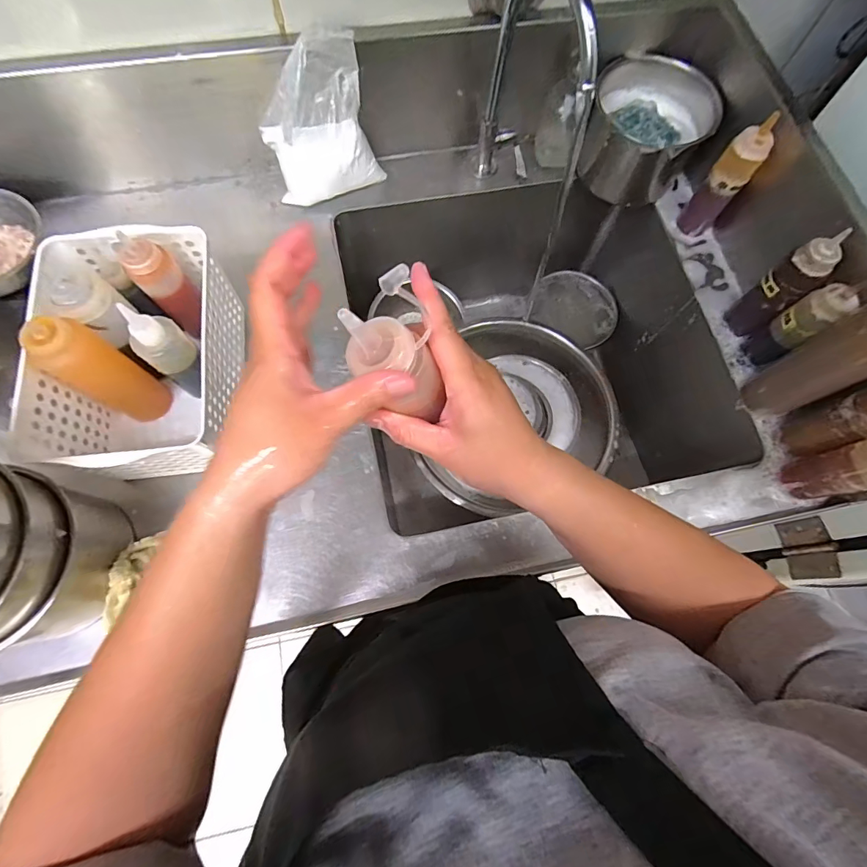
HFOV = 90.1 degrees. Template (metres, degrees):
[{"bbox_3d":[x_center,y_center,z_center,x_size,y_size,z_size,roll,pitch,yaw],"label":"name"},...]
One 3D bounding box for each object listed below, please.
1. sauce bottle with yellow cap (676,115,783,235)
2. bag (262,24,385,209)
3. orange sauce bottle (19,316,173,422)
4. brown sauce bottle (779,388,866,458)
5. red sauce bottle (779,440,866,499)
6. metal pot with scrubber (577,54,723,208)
[{"bbox_3d":[0.404,-0.350,0.599,0.048,0.163,0.041,36,75,9],"label":"sauce bottle with yellow cap"},{"bbox_3d":[-0.154,-0.421,0.592,0.143,0.197,0.068,-27,75,-10],"label":"bag"},{"bbox_3d":[-0.374,-0.070,0.486,0.052,0.176,0.059,28,73,7],"label":"orange sauce bottle"},{"bbox_3d":[0.464,-0.016,0.474,0.044,0.148,0.052,-7,73,-4],"label":"brown sauce bottle"},{"bbox_3d":[0.457,0.045,0.489,0.048,0.156,0.046,-31,76,-11],"label":"red sauce bottle"},{"bbox_3d":[0.312,-0.451,0.669,0.156,0.145,0.142,1,72,-2],"label":"metal pot with scrubber"}]

